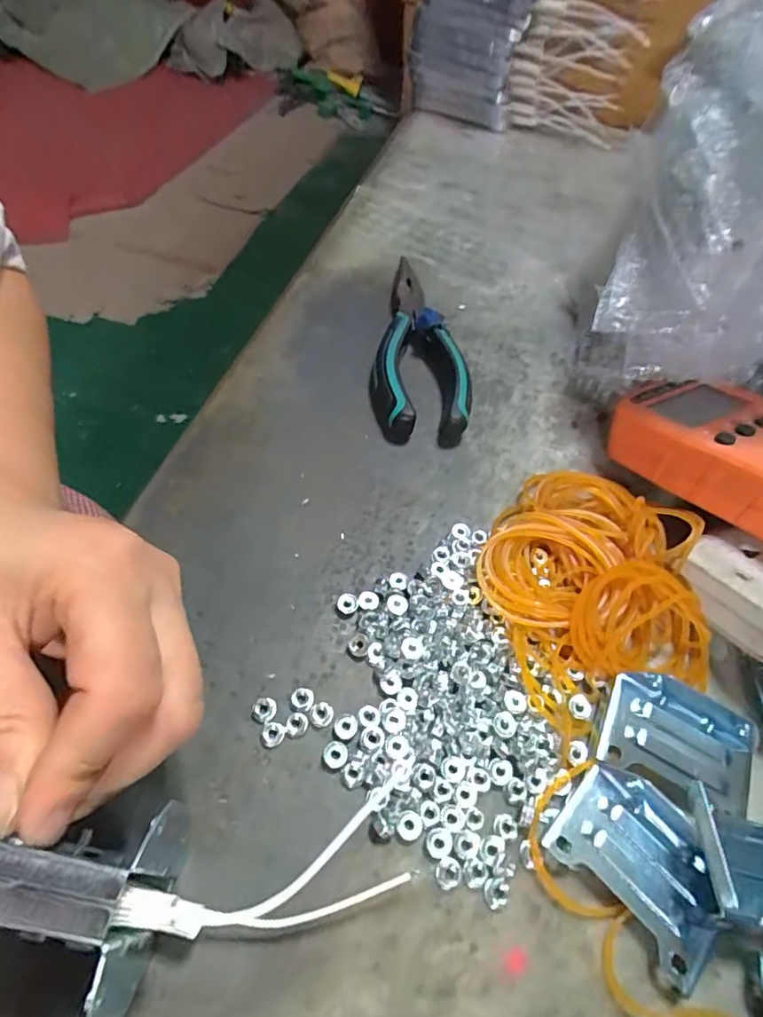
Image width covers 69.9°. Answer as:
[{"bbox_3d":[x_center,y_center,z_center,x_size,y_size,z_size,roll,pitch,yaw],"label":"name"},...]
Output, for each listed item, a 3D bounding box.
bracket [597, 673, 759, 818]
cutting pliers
[{"bbox_3d":[0.115,0.087,0.205,0.056,0.016,0.034,20,55,9],"label":"bracket"},{"bbox_3d":[0.020,-0.098,0.330,0.053,0.022,0.141,1,55,-5],"label":"cutting pliers"}]

